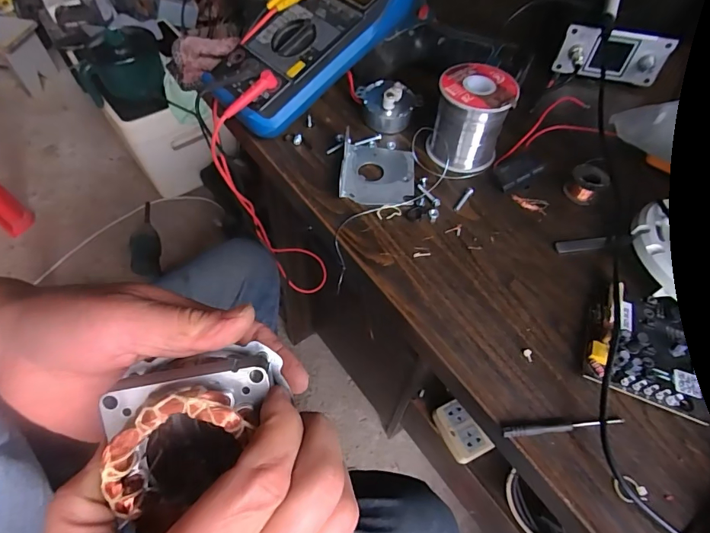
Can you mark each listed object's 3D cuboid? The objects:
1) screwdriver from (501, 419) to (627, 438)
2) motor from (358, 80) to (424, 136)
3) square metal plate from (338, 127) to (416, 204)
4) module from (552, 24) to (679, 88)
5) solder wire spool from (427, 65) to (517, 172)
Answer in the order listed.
[{"bbox_3d":[0.126,0.097,0.255,0.075,0.005,0.005,-3,57,-5],"label":"screwdriver"},{"bbox_3d":[0.032,-0.155,0.398,0.051,0.039,0.044,-21,60,-16],"label":"motor"},{"bbox_3d":[0.020,-0.084,0.365,0.062,0.014,0.073,5,57,1],"label":"square metal plate"},{"bbox_3d":[0.266,-0.213,0.436,0.104,0.049,0.022,11,57,5],"label":"module"},{"bbox_3d":[0.097,-0.125,0.364,0.059,0.069,0.059,1,57,-2],"label":"solder wire spool"}]

